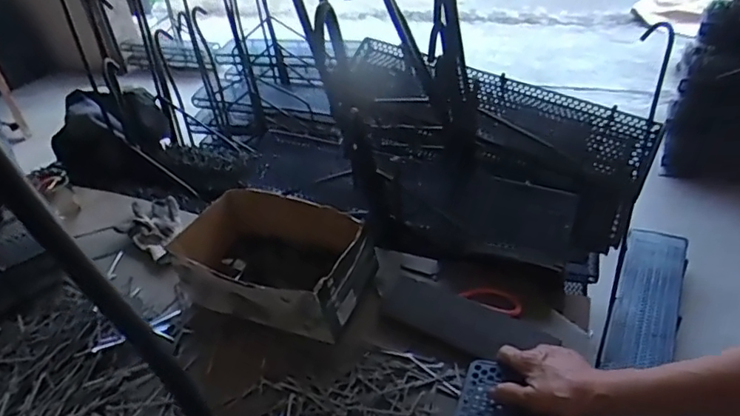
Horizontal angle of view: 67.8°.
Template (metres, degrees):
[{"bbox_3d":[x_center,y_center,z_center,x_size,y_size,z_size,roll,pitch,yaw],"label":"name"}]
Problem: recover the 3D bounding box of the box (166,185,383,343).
[{"bbox_3d":[-0.155,0.082,0.875,0.326,0.115,0.195,12,41,23],"label":"box"}]

